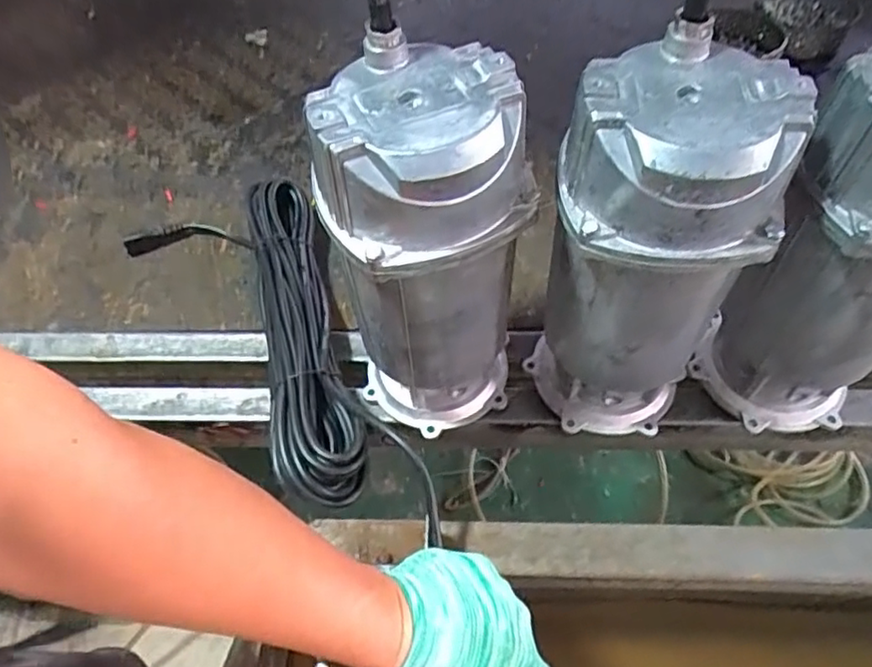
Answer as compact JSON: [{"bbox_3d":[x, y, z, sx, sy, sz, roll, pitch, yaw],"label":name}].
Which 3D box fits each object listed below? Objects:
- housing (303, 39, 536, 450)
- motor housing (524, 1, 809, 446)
[{"bbox_3d":[-0.006,-0.037,0.457,0.128,0.297,0.110,-4,55,1],"label":"housing"},{"bbox_3d":[0.141,-0.037,0.454,0.130,0.298,0.110,17,58,15],"label":"motor housing"}]

